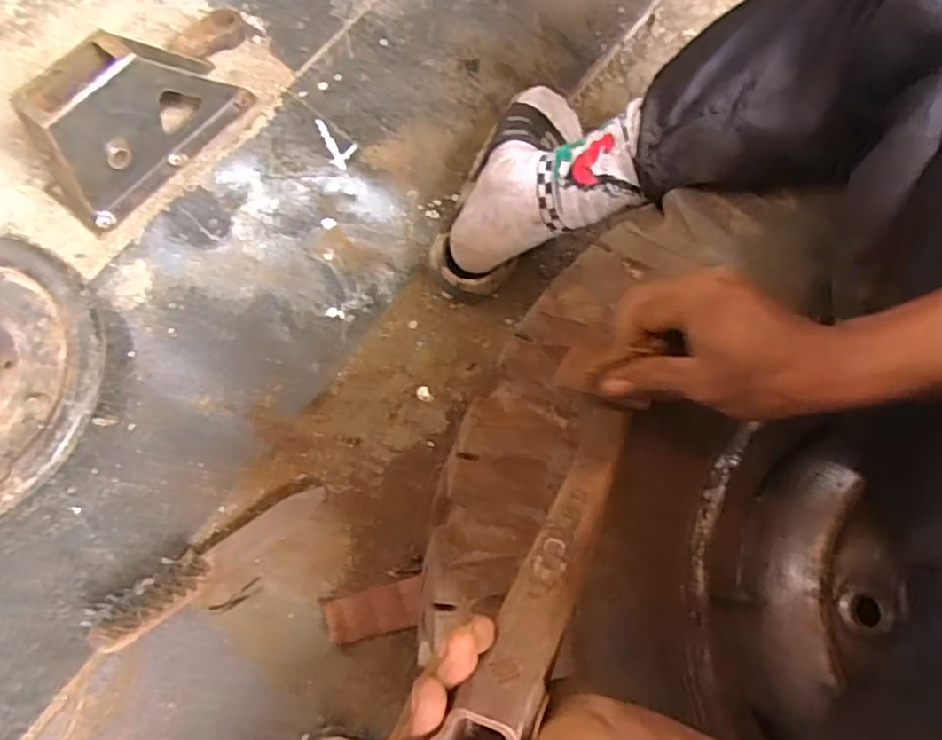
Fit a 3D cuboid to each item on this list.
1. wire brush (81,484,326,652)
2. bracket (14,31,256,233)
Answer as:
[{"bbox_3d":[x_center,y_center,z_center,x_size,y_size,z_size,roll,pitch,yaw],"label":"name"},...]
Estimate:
[{"bbox_3d":[-0.240,0.170,0.602,0.228,0.045,0.042,-36,74,-11],"label":"wire brush"},{"bbox_3d":[-0.364,-0.280,0.710,0.082,0.134,0.240,42,76,14],"label":"bracket"}]

